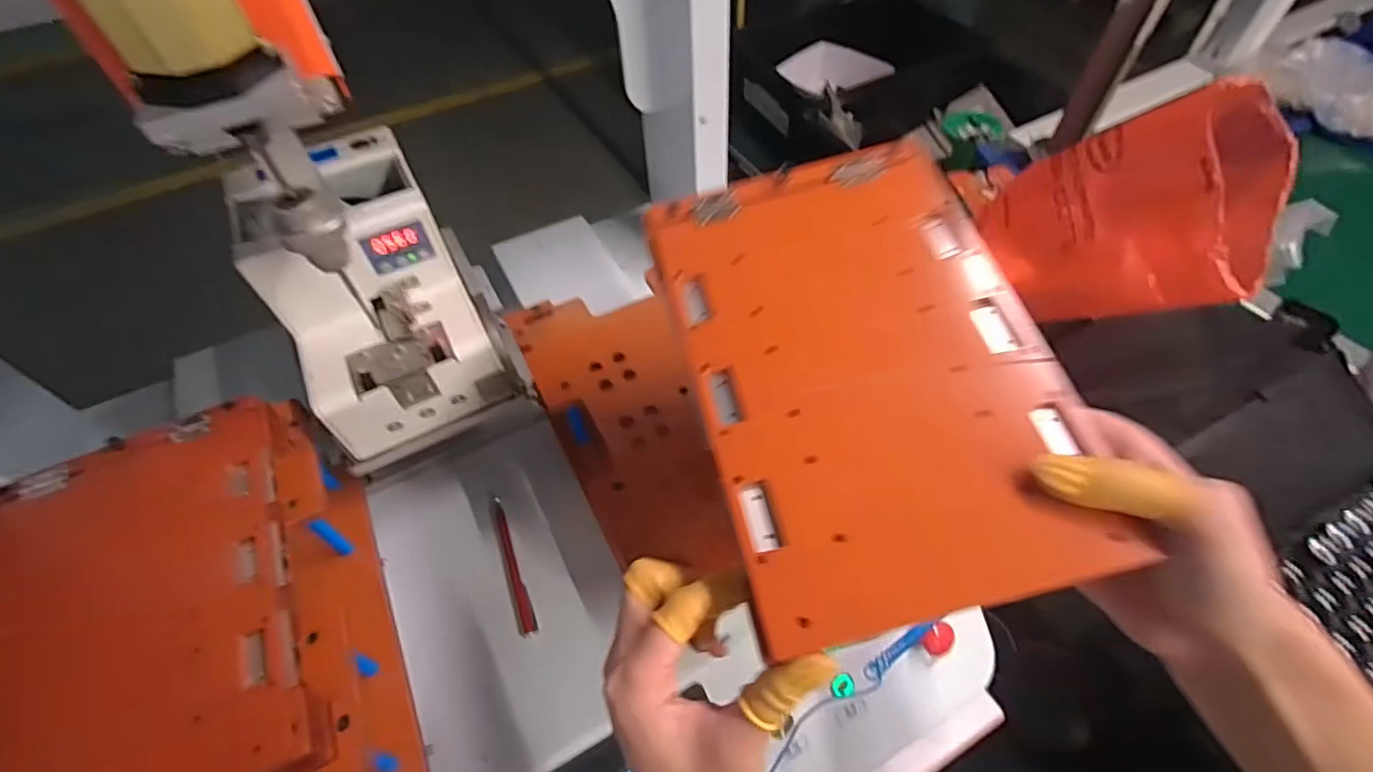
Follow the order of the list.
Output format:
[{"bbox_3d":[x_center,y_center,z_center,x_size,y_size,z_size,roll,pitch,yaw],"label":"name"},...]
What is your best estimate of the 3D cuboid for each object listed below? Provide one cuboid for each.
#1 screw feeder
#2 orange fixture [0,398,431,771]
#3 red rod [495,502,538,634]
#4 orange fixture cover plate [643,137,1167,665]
[{"bbox_3d":[-0.238,-0.078,0.482,0.147,0.170,0.198,-23,56,-15],"label":"screw feeder"},{"bbox_3d":[-0.308,0.163,0.385,0.180,0.132,0.262,-25,56,-16],"label":"orange fixture"},{"bbox_3d":[-0.151,0.155,0.518,0.015,0.007,0.119,-21,55,-13],"label":"red rod"},{"bbox_3d":[0.084,-0.019,0.294,0.163,0.009,0.246,-15,62,-1],"label":"orange fixture cover plate"}]

